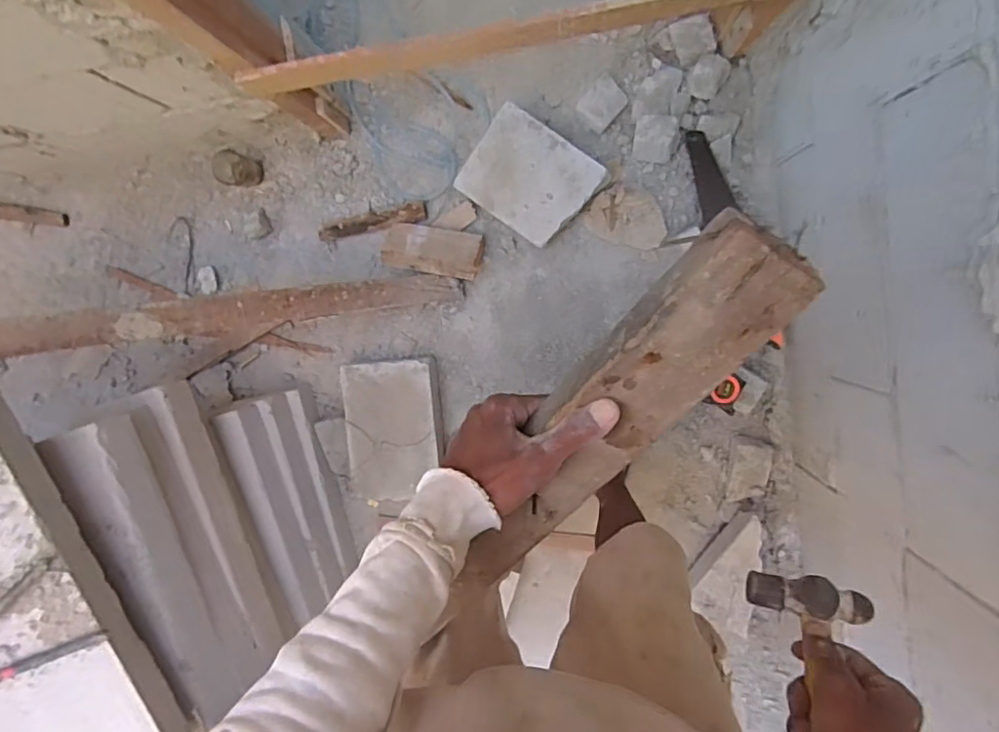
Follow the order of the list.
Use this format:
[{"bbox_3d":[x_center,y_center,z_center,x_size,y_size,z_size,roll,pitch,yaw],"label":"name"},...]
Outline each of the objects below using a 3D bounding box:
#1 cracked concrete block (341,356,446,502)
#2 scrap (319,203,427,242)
[{"bbox_3d":[-0.241,0.135,1.300,0.205,0.074,0.301,0,97,6],"label":"cracked concrete block"},{"bbox_3d":[-0.277,-0.315,1.262,0.243,0.039,0.043,-10,96,7],"label":"scrap"}]

